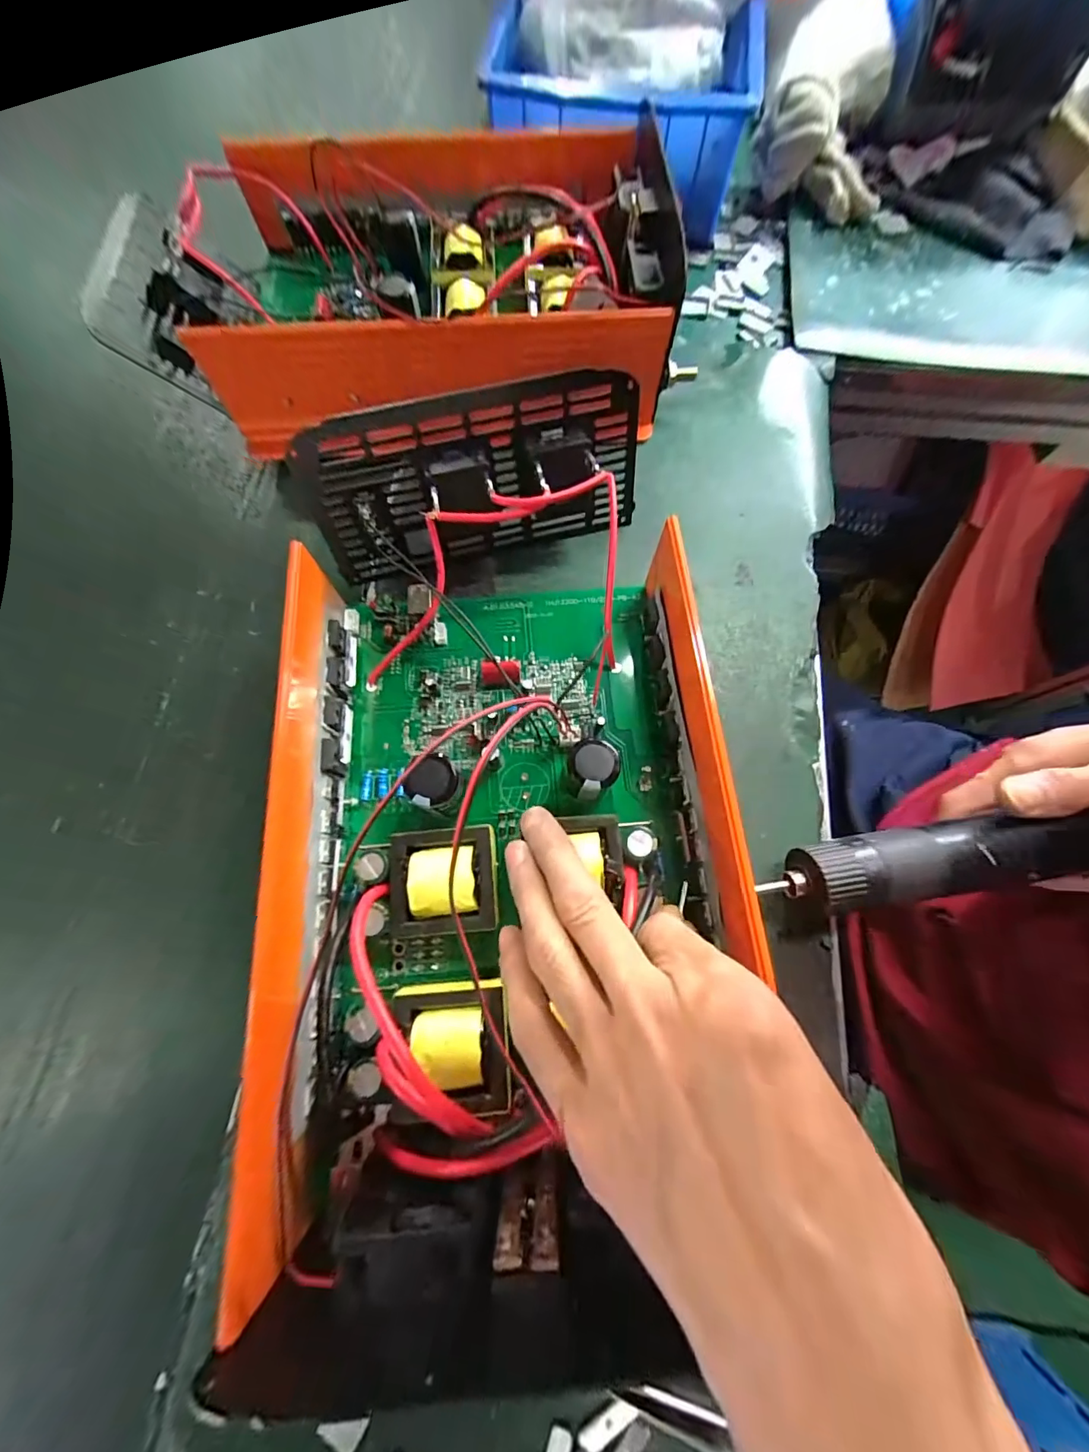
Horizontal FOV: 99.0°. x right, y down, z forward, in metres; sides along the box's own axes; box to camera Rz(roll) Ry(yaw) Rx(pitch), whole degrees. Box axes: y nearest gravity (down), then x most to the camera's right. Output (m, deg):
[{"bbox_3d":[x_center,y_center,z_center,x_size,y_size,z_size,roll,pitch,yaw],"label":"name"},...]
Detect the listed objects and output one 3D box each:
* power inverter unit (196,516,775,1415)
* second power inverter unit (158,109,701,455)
[{"bbox_3d":[-0.019,0.057,0.208,0.212,0.067,0.299,-4,73,-3],"label":"power inverter unit"},{"bbox_3d":[-0.074,-0.301,0.313,0.288,0.086,0.181,-5,71,0],"label":"second power inverter unit"}]

